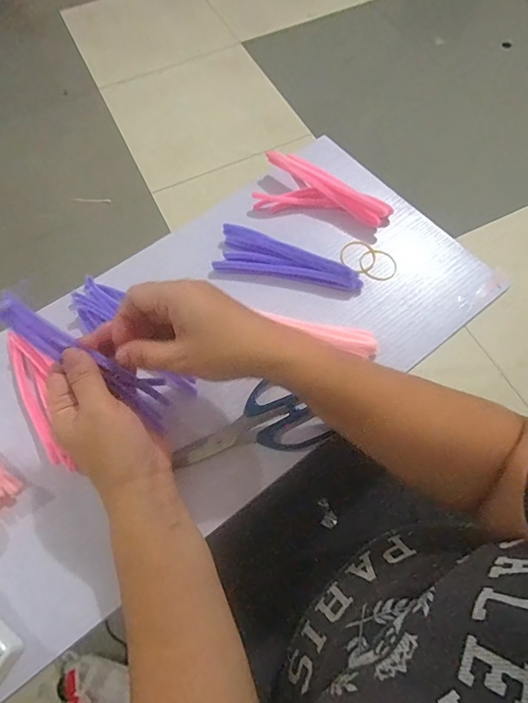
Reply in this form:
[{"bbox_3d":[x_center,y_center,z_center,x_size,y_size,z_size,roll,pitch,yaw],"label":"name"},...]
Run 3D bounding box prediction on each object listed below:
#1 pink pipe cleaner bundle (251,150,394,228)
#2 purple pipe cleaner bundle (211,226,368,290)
[{"bbox_3d":[0.069,-0.176,0.468,0.147,0.028,0.060,14,66,7],"label":"pink pipe cleaner bundle"},{"bbox_3d":[0.026,-0.098,0.441,0.149,0.017,0.048,11,66,5],"label":"purple pipe cleaner bundle"}]

